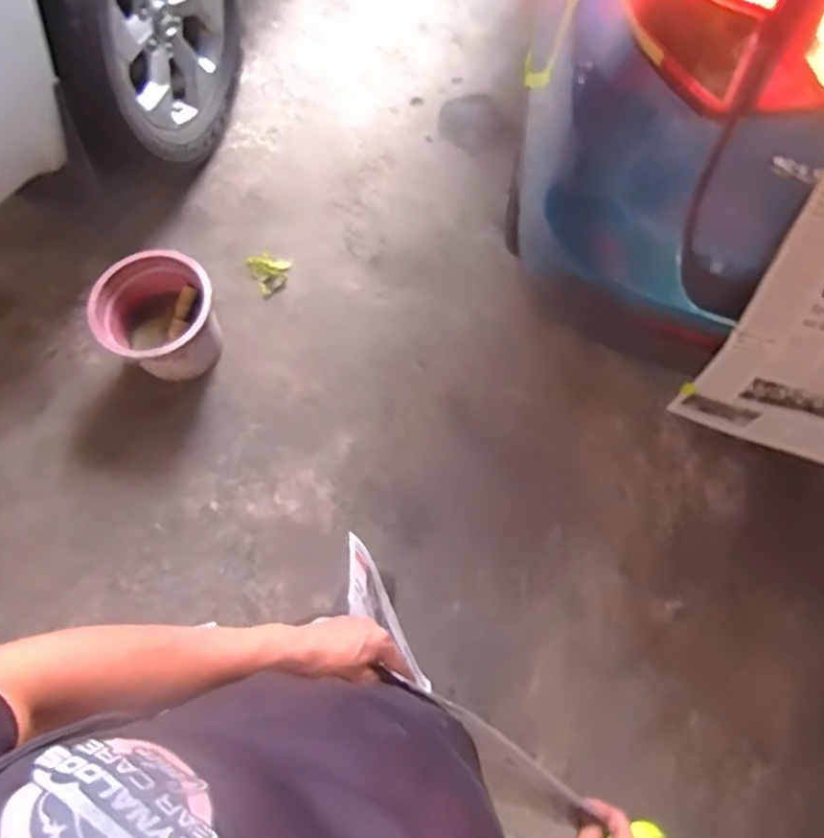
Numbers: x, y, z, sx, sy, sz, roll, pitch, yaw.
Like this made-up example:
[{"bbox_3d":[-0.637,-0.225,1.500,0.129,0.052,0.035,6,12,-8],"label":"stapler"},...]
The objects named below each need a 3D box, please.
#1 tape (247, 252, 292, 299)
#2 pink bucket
[{"bbox_3d":[-0.362,-0.381,1.693,0.102,0.027,0.118,-27,72,-9],"label":"tape"},{"bbox_3d":[-0.573,-0.223,1.515,0.259,0.218,0.238,0,70,1],"label":"pink bucket"}]

